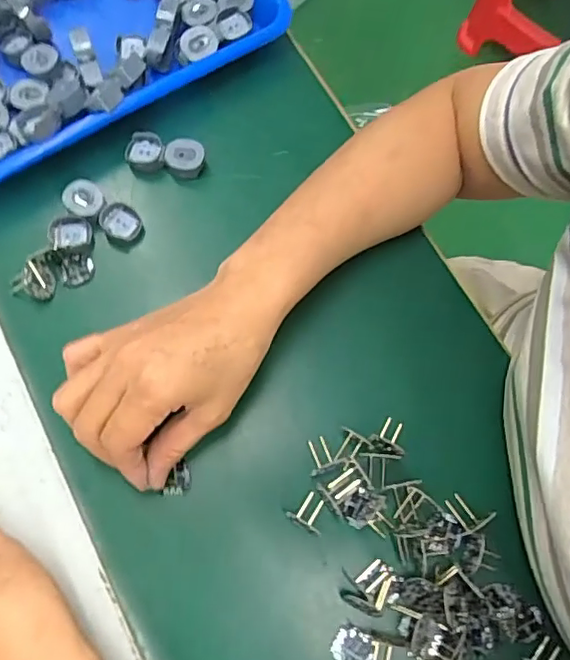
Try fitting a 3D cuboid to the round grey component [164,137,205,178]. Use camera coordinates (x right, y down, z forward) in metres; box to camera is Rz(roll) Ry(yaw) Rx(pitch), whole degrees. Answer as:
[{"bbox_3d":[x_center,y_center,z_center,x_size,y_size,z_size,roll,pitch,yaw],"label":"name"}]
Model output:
[{"bbox_3d":[-0.073,-0.127,0.418,0.026,0.016,0.025,15,71,2],"label":"round grey component"}]

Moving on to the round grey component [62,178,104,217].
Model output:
[{"bbox_3d":[-0.144,-0.095,0.406,0.027,0.009,0.026,1,71,-2],"label":"round grey component"}]

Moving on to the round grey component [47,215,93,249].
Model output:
[{"bbox_3d":[-0.150,-0.069,0.396,0.028,0.009,0.023,-11,72,-6],"label":"round grey component"}]

